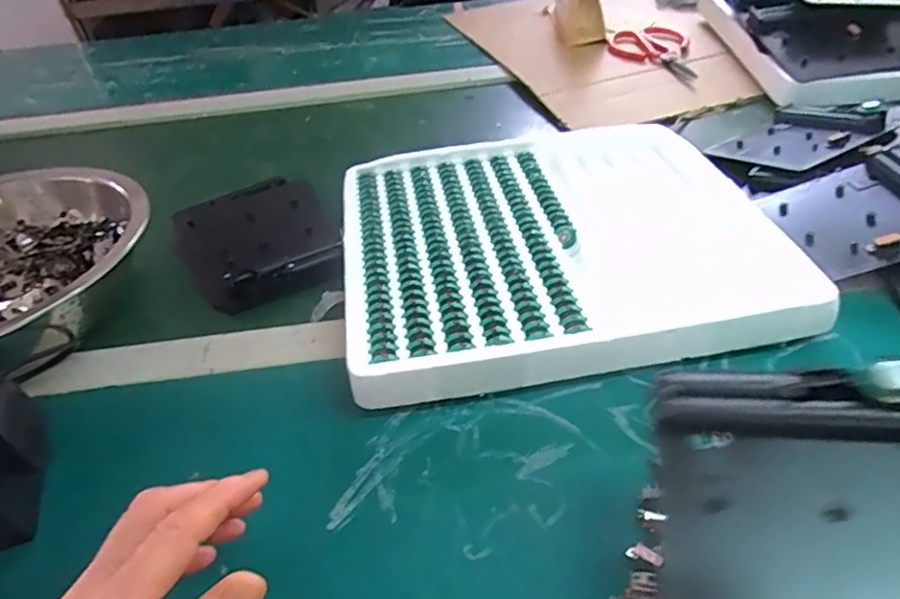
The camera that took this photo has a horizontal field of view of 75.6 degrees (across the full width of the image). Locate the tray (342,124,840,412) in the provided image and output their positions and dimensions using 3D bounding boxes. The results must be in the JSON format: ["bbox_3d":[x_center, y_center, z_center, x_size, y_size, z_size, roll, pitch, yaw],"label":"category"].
[{"bbox_3d":[0.083,-0.056,0.465,0.323,0.038,0.303,-9,42,-2],"label":"tray"}]

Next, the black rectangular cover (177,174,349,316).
[{"bbox_3d":[-0.166,-0.053,0.508,0.125,0.015,0.155,-24,45,-18],"label":"black rectangular cover"}]

